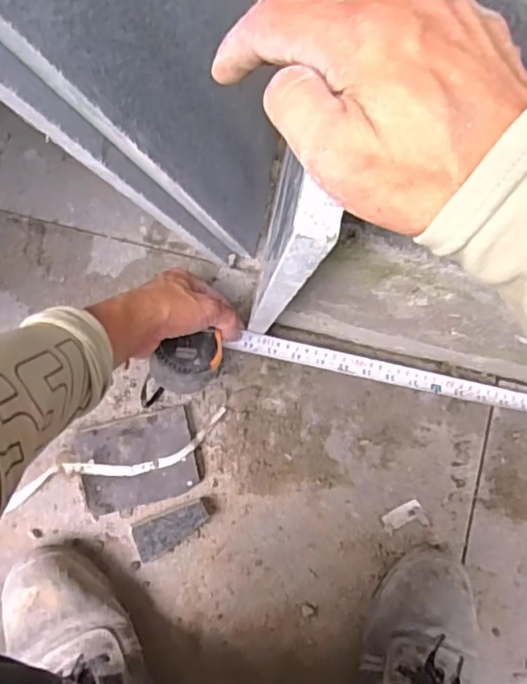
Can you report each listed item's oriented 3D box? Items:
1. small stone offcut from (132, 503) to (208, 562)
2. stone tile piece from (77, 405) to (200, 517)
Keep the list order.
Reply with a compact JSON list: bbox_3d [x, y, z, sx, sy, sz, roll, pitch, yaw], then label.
[{"bbox_3d":[-0.091,0.188,0.595,0.074,0.018,0.036,-21,85,-6],"label":"small stone offcut"},{"bbox_3d":[-0.126,0.119,0.600,0.113,0.014,0.086,-13,85,-6],"label":"stone tile piece"}]

